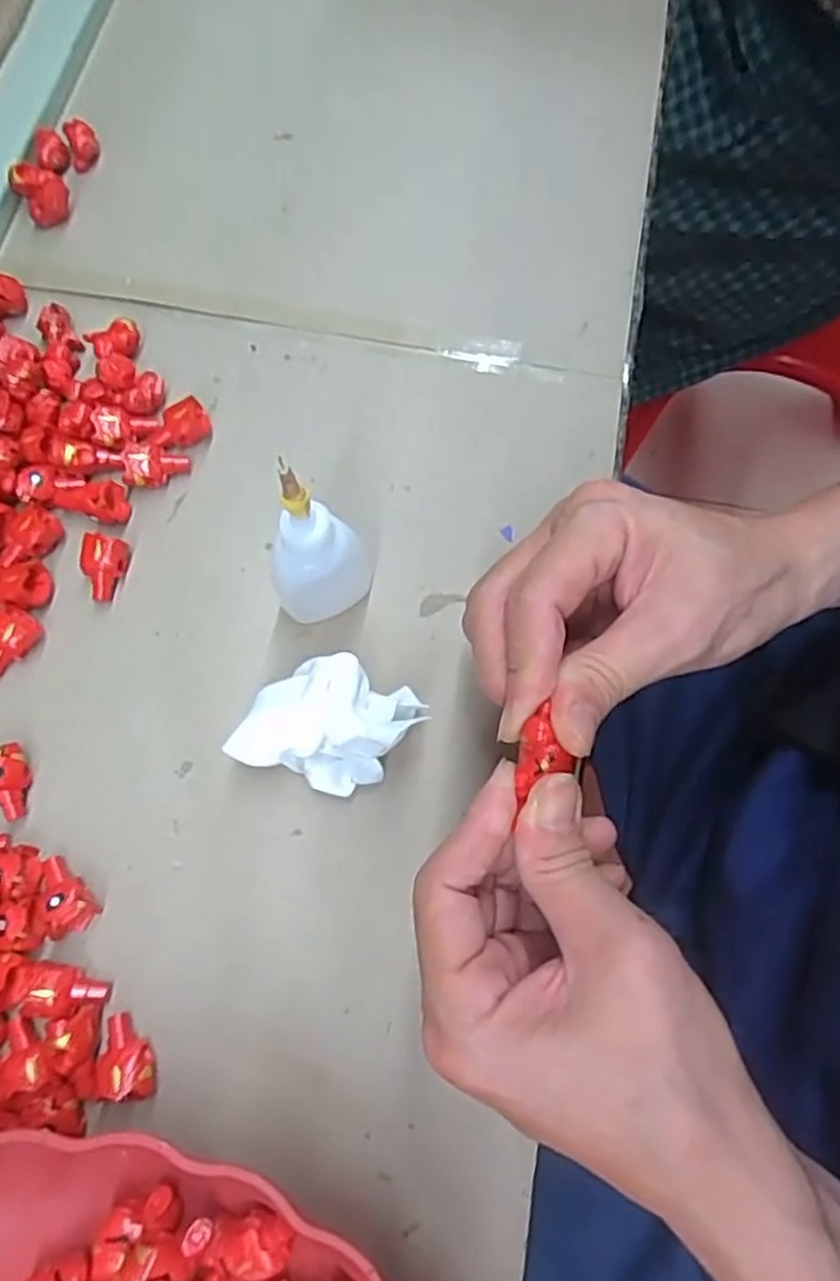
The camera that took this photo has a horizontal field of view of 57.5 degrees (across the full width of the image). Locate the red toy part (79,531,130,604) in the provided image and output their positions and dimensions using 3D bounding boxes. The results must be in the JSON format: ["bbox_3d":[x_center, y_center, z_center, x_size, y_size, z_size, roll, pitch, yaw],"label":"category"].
[{"bbox_3d":[-0.122,-0.028,0.293,0.015,0.012,0.023,11,73,2],"label":"red toy part"}]

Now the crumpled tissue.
[{"bbox_3d":[-0.031,0.028,0.265,0.057,0.035,0.043,16,74,4],"label":"crumpled tissue"}]

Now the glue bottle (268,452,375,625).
[{"bbox_3d":[-0.035,-0.031,0.256,0.033,0.089,0.026,-15,74,-6],"label":"glue bottle"}]

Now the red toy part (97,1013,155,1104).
[{"bbox_3d":[-0.093,0.133,0.243,0.019,0.014,0.021,6,73,1],"label":"red toy part"}]

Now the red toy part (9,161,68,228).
[{"bbox_3d":[-0.169,-0.200,0.343,0.020,0.014,0.027,-34,77,-11],"label":"red toy part"}]

